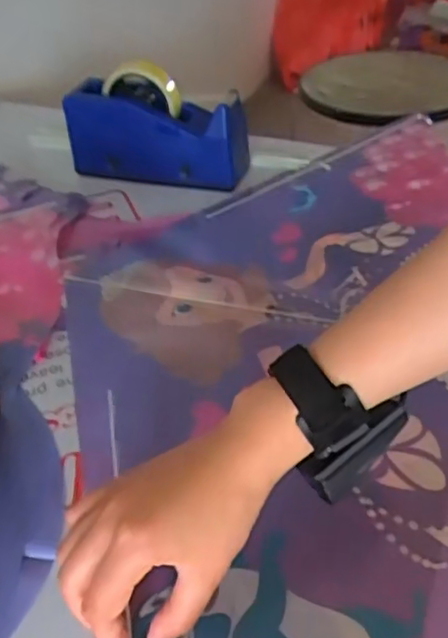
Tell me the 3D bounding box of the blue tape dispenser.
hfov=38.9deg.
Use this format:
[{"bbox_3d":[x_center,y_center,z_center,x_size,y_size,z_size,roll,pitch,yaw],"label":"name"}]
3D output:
[{"bbox_3d":[-0.079,-0.227,0.745,0.211,0.115,0.071,9,42,17],"label":"blue tape dispenser"}]

